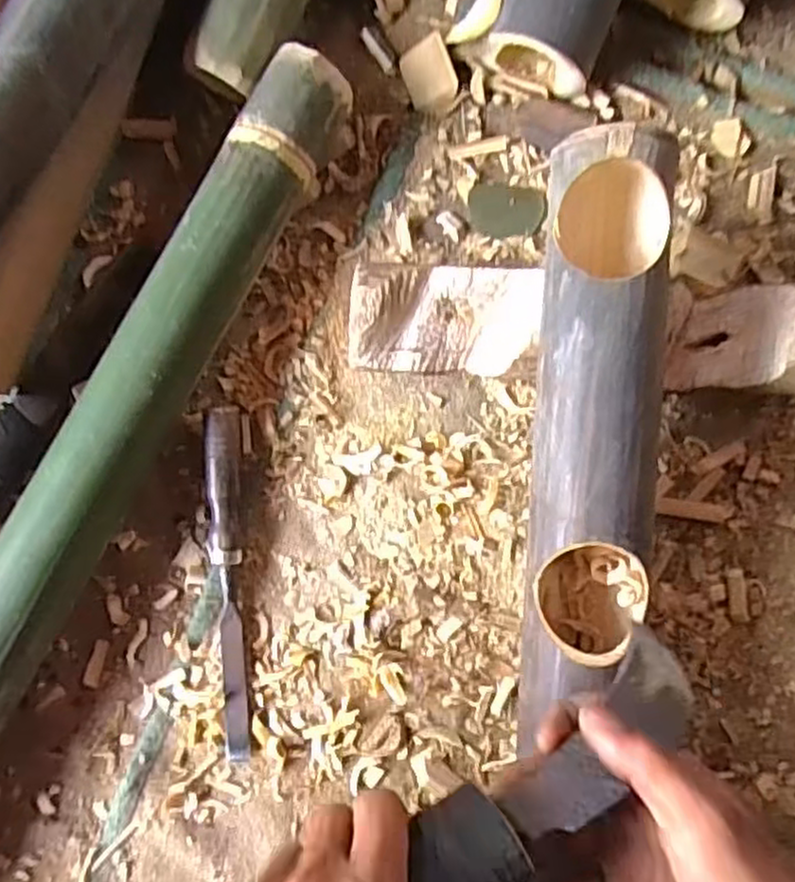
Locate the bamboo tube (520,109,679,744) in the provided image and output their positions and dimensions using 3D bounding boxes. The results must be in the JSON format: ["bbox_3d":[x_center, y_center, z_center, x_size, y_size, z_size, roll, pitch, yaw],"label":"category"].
[{"bbox_3d":[0.118,-0.013,0.440,0.067,0.074,0.315,4,92,4],"label":"bamboo tube"}]

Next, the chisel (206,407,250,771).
[{"bbox_3d":[-0.120,0.100,0.514,0.023,0.025,0.243,-2,85,3],"label":"chisel"}]

